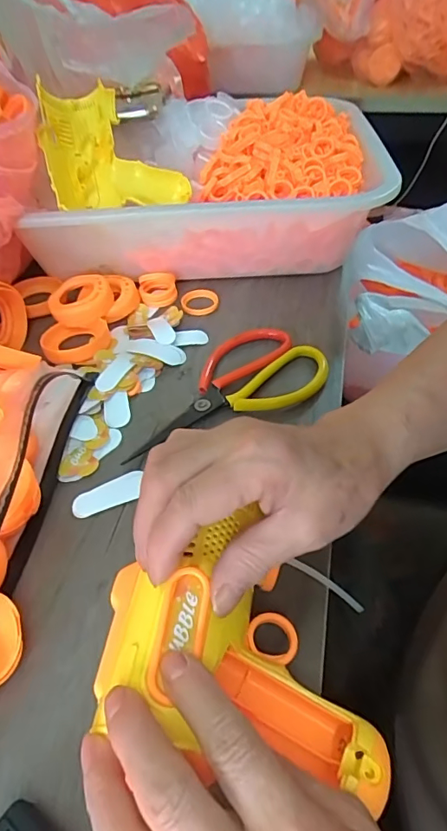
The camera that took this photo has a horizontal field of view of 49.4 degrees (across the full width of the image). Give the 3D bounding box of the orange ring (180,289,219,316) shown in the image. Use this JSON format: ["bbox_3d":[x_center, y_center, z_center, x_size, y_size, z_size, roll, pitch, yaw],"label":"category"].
[{"bbox_3d":[-0.023,-0.109,0.464,0.035,0.004,0.035,-4,48,-1],"label":"orange ring"}]

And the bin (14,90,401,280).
[{"bbox_3d":[-0.012,-0.221,0.496,0.333,0.106,0.200,-2,48,0],"label":"bin"}]

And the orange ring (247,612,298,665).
[{"bbox_3d":[0.023,0.106,0.231,0.023,0.004,0.023,-1,48,1],"label":"orange ring"}]

